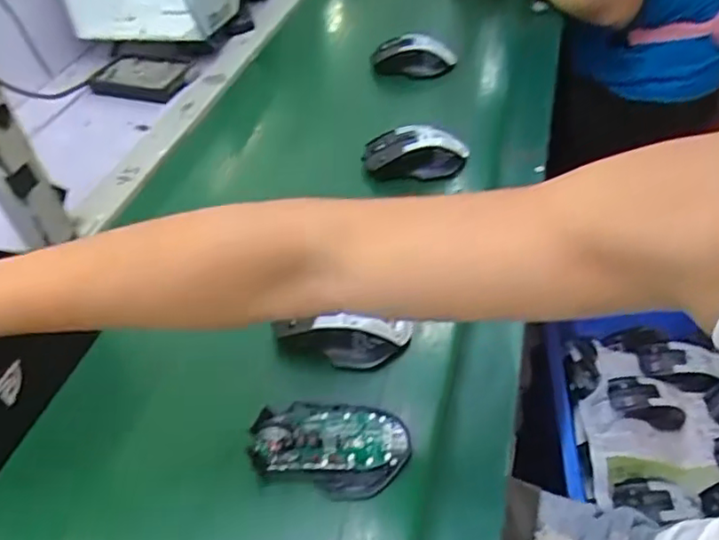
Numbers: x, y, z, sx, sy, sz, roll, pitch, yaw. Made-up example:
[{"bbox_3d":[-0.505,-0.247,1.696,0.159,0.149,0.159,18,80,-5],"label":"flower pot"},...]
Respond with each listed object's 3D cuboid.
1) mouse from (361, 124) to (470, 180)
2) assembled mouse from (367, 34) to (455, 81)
[{"bbox_3d":[0.064,-0.133,0.690,0.119,0.033,0.062,-3,45,4],"label":"mouse"},{"bbox_3d":[0.076,-0.311,0.886,0.115,0.051,0.071,-8,44,-1],"label":"assembled mouse"}]

